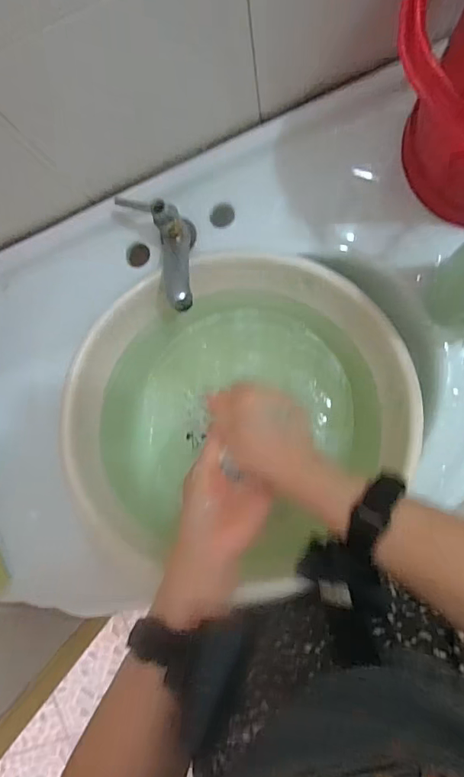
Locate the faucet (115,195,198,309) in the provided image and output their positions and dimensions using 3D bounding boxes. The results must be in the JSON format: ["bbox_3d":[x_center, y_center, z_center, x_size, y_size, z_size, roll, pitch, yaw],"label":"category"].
[{"bbox_3d":[-0.069,-0.136,0.465,0.062,0.074,0.122,-13,79,6],"label":"faucet"}]

